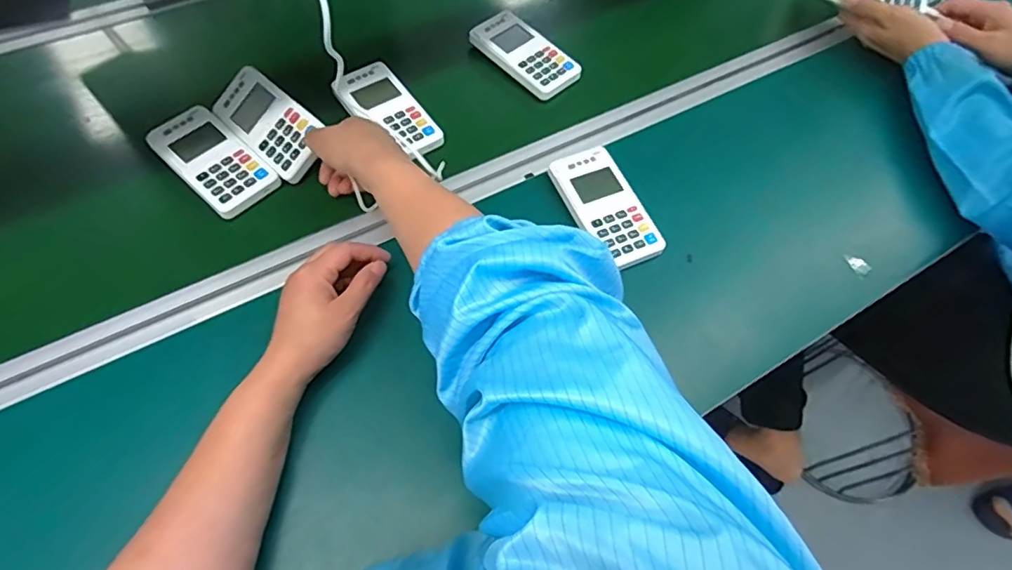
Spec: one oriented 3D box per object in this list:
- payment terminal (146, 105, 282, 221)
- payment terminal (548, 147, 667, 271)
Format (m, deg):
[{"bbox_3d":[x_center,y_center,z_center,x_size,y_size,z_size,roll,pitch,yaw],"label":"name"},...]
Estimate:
[{"bbox_3d":[-0.305,-0.130,0.569,0.131,0.016,0.071,41,68,16],"label":"payment terminal"},{"bbox_3d":[0.105,-0.079,0.580,0.073,0.026,0.136,-21,66,-14],"label":"payment terminal"}]

